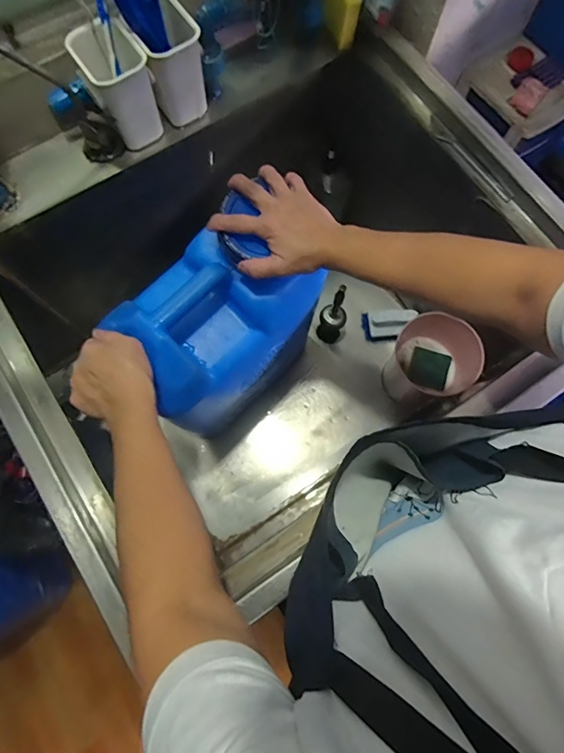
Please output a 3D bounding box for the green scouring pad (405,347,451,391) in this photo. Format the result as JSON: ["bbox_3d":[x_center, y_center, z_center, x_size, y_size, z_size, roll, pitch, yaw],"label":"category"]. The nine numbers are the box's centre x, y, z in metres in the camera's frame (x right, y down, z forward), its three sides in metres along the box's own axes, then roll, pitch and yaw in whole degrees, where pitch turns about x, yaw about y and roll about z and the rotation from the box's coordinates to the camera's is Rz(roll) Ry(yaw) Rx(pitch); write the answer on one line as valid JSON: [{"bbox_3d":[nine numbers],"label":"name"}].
[{"bbox_3d":[0.274,-0.014,0.808,0.070,0.012,0.075,20,76,4],"label":"green scouring pad"}]

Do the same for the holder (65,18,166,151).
[{"bbox_3d":[-0.200,-0.359,0.540,0.071,0.111,0.073,-28,78,-8],"label":"holder"}]

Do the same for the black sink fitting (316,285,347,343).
[{"bbox_3d":[0.101,-0.117,0.855,0.053,0.165,0.049,0,76,-1],"label":"black sink fitting"}]

